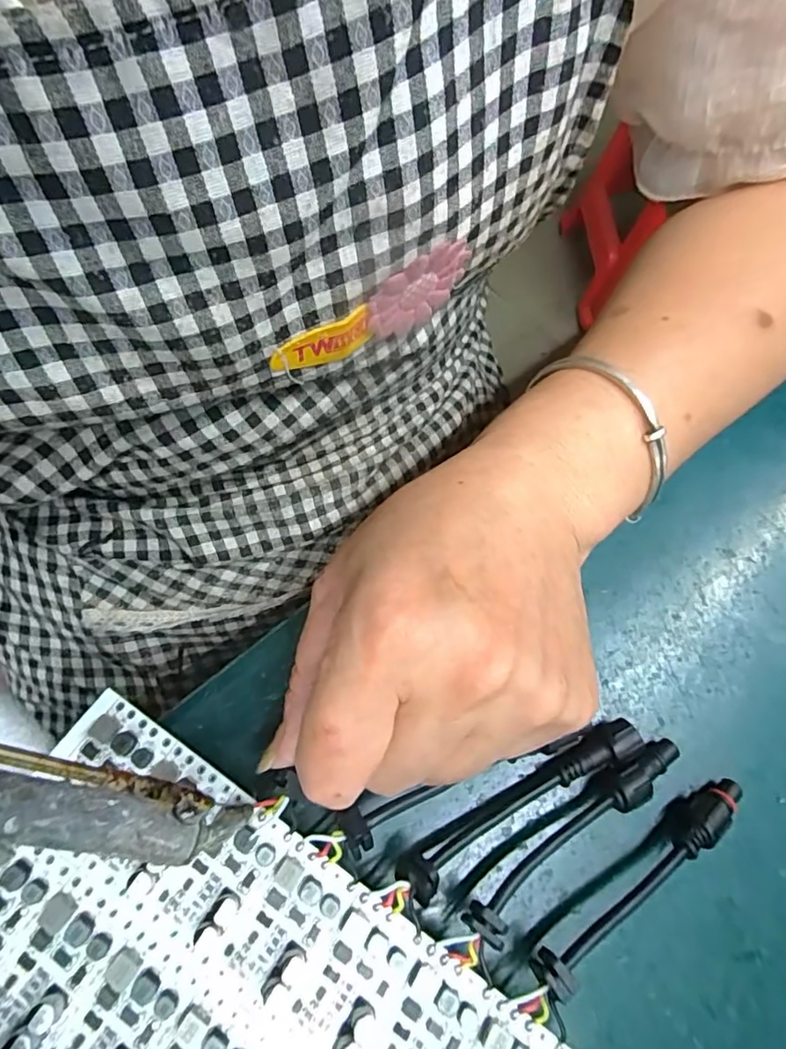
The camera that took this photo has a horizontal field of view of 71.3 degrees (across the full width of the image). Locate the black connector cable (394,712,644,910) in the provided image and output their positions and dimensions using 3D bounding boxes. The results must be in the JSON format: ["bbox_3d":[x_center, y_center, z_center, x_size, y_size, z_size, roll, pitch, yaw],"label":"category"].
[{"bbox_3d":[0.044,0.090,0.178,0.092,0.017,0.012,-25,70,-13],"label":"black connector cable"}]

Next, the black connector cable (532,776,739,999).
[{"bbox_3d":[0.081,0.112,0.176,0.092,0.026,0.010,-30,71,-15],"label":"black connector cable"}]

